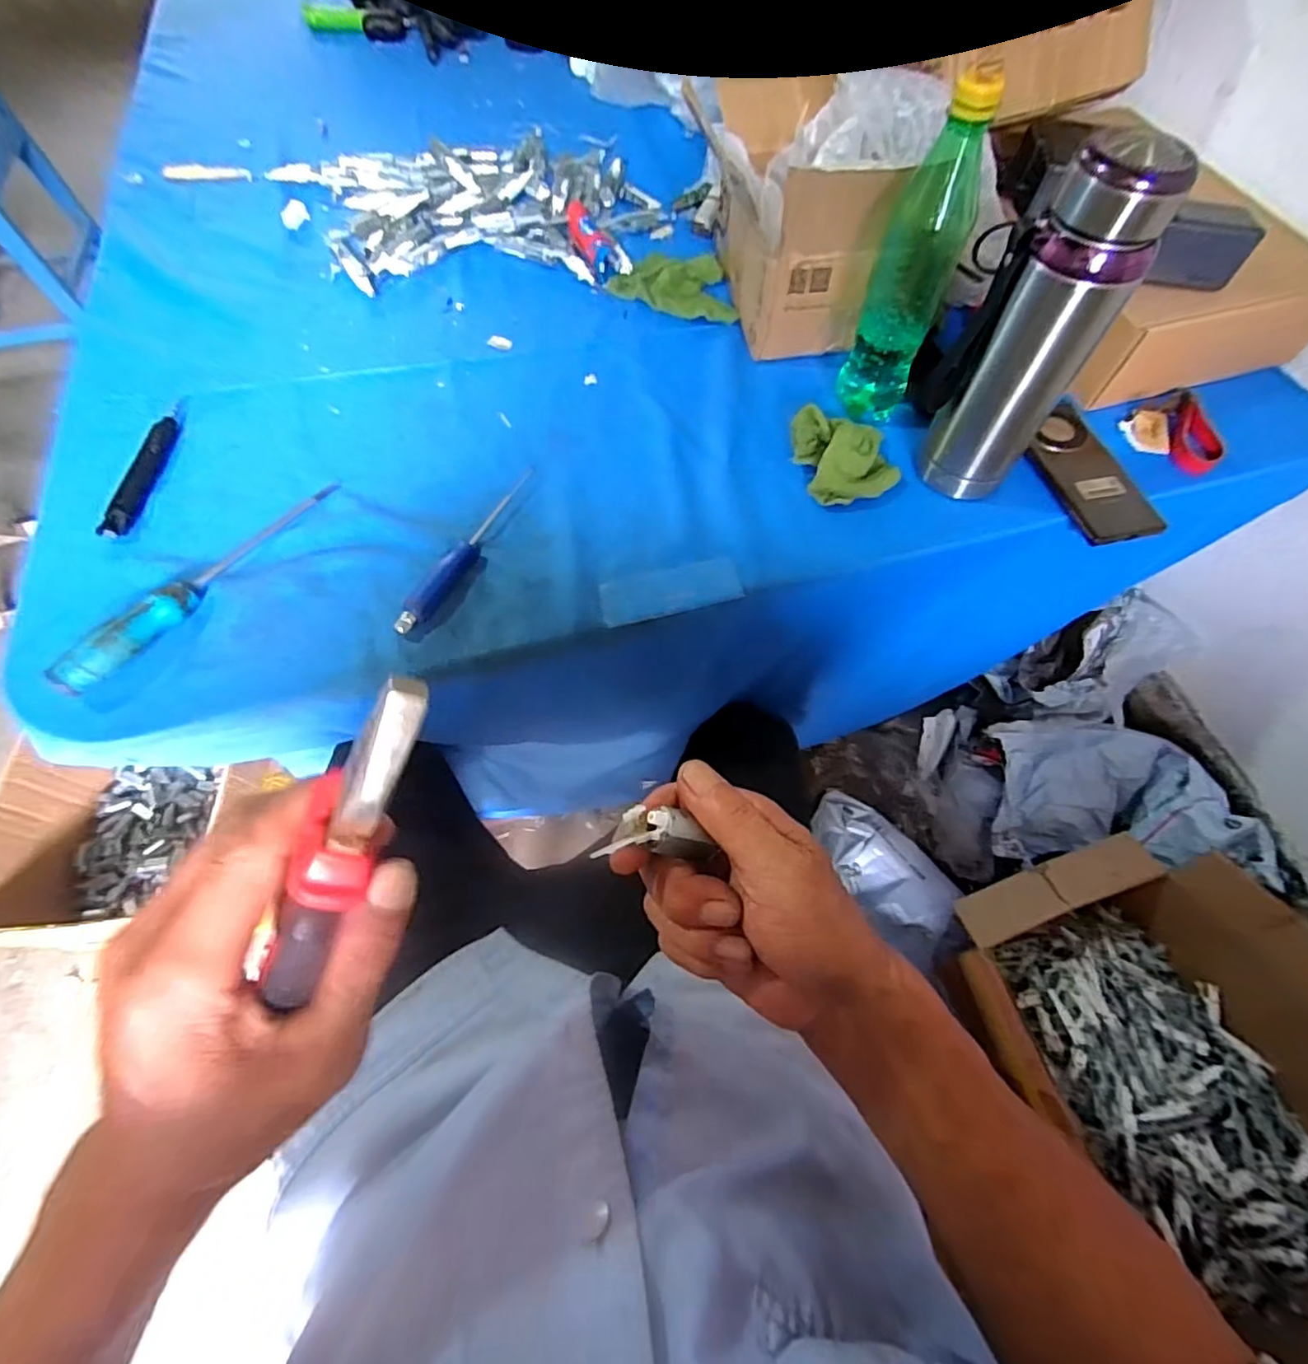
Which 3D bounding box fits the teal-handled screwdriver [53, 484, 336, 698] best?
[{"bbox_3d":[-0.352,-0.089,0.482,0.027,0.032,0.243,26,65,12],"label":"teal-handled screwdriver"}]

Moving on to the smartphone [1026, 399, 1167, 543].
[{"bbox_3d":[0.394,-0.188,0.556,0.085,0.015,0.147,-13,63,-8],"label":"smartphone"}]

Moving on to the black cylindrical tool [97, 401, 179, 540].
[{"bbox_3d":[-0.451,-0.192,0.545,0.023,0.014,0.162,-2,63,-2],"label":"black cylindrical tool"}]

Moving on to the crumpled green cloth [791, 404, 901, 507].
[{"bbox_3d":[0.173,-0.204,0.547,0.084,0.025,0.092,-10,63,-6],"label":"crumpled green cloth"}]

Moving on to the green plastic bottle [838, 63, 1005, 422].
[{"bbox_3d":[0.213,-0.331,0.508,0.060,0.250,0.059,23,65,11],"label":"green plastic bottle"}]

